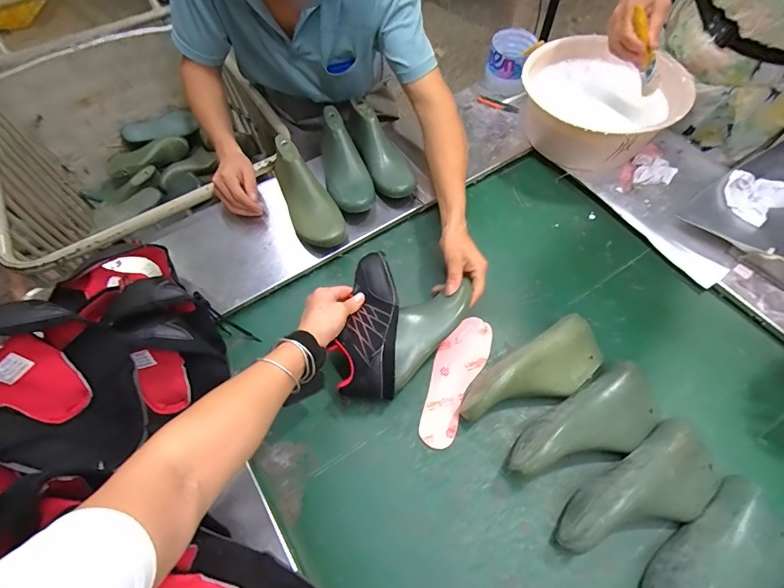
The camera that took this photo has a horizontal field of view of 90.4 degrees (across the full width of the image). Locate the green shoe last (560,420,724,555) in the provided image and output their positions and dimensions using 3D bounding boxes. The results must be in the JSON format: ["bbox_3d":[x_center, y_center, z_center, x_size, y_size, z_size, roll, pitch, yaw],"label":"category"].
[{"bbox_3d":[0.321,0.258,0.489,0.234,0.067,0.094,-29,63,-13],"label":"green shoe last"}]

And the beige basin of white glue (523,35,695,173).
[{"bbox_3d":[0.399,-0.383,0.789,0.234,0.151,0.268,-13,60,-5],"label":"beige basin of white glue"}]

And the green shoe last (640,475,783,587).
[{"bbox_3d":[0.388,0.327,0.448,0.236,0.070,0.096,-32,64,-14],"label":"green shoe last"}]

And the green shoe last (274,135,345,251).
[{"bbox_3d":[-0.163,-0.191,0.716,0.077,0.079,0.241,-24,62,-11],"label":"green shoe last"}]

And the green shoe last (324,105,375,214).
[{"bbox_3d":[-0.098,-0.259,0.753,0.078,0.073,0.229,-17,61,-8],"label":"green shoe last"}]

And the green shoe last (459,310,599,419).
[{"bbox_3d":[0.213,0.119,0.580,0.244,0.077,0.092,-28,63,-12],"label":"green shoe last"}]

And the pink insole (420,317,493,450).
[{"bbox_3d":[0.099,0.133,0.620,0.074,0.009,0.218,20,64,14],"label":"pink insole"}]

